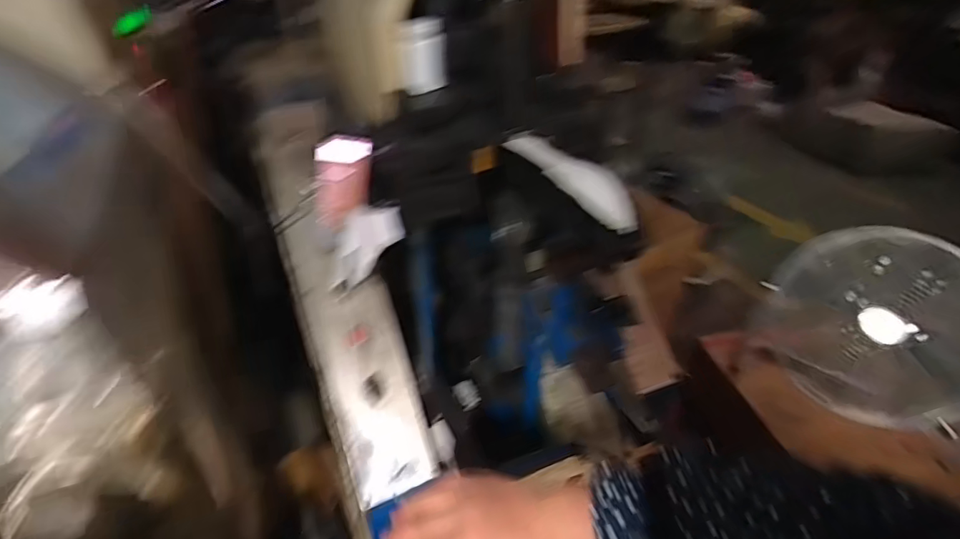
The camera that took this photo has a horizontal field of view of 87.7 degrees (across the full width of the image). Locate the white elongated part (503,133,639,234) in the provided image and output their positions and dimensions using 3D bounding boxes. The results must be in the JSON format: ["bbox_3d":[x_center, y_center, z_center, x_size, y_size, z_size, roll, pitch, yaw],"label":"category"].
[{"bbox_3d":[0.113,-0.120,0.638,0.051,0.043,0.222,-20,40,-24],"label":"white elongated part"}]

